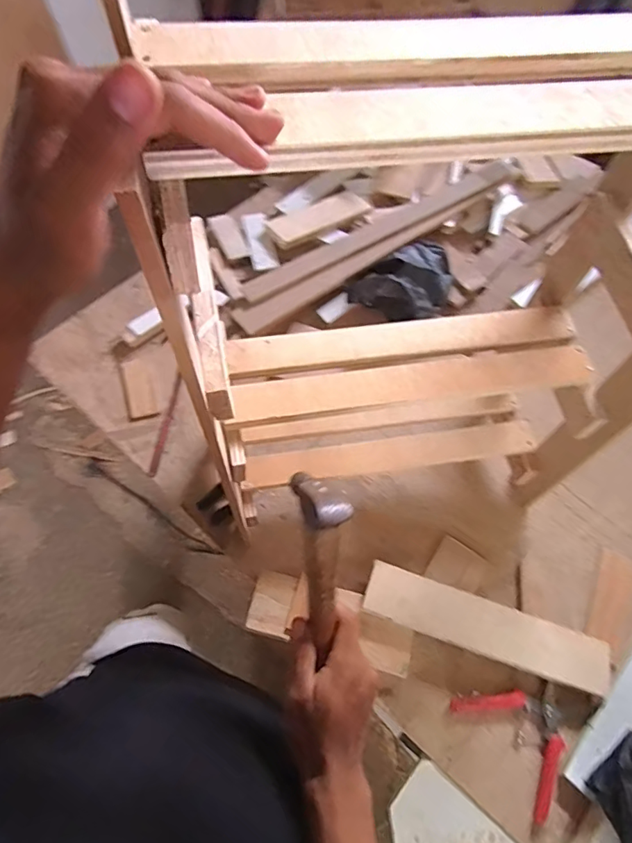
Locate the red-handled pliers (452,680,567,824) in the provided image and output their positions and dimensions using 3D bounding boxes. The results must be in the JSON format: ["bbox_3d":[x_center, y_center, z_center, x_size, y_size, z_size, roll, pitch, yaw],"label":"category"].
[{"bbox_3d":[0.254,0.419,0.632,0.132,0.016,0.141,-7,64,-7],"label":"red-handled pliers"}]

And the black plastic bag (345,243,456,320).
[{"bbox_3d":[0.181,-0.255,0.903,0.213,0.059,0.138,-37,71,-19],"label":"black plastic bag"}]

